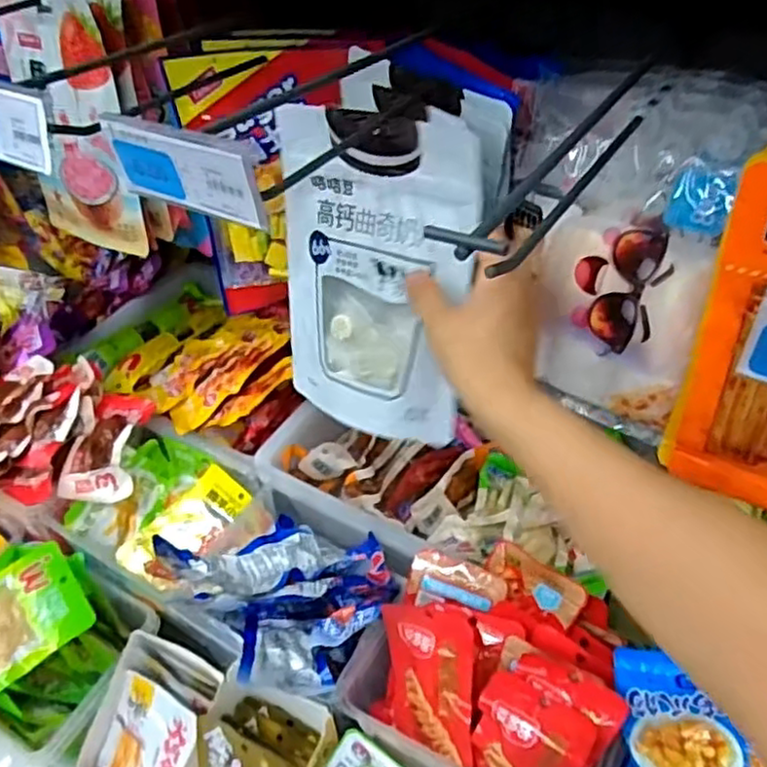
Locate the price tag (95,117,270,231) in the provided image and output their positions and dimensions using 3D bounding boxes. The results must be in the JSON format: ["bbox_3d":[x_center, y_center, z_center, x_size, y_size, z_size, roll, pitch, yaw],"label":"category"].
[{"bbox_3d":[-0.095,-0.102,0.334,0.097,0.042,0.007,19,50,24],"label":"price tag"}]

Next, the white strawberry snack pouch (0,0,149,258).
[{"bbox_3d":[-0.280,-0.233,0.625,0.140,0.216,0.024,22,38,30],"label":"white strawberry snack pouch"}]

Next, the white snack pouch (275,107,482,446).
[{"bbox_3d":[-0.005,-0.074,0.510,0.168,0.228,0.027,17,28,33],"label":"white snack pouch"}]

